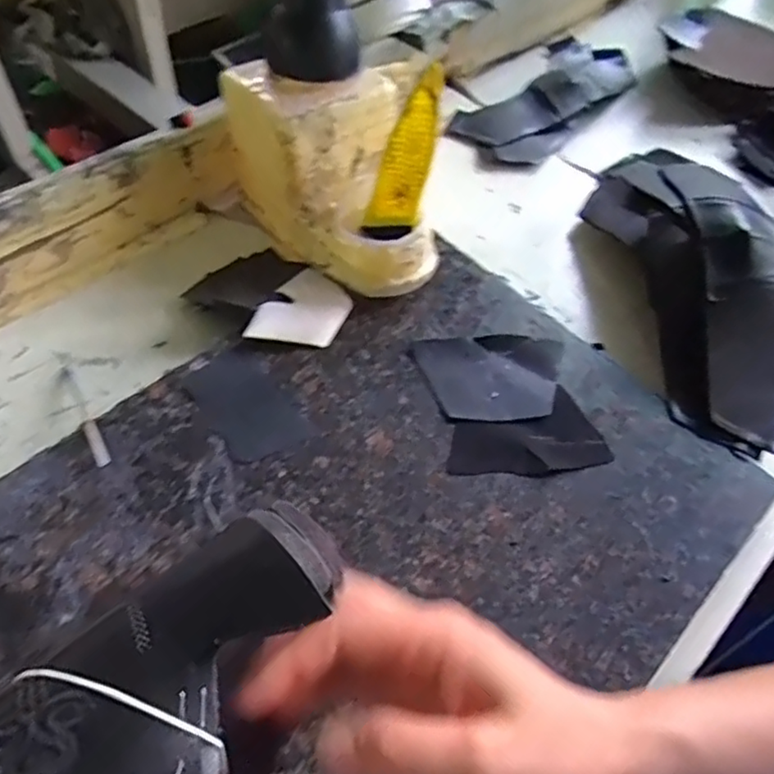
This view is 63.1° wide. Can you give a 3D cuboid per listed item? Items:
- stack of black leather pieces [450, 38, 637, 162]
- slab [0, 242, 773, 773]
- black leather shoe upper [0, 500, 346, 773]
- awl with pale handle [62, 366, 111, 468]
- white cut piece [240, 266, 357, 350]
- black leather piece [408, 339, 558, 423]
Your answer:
[{"bbox_3d":[0.181,-0.329,0.695,0.107,0.021,0.259,34,60,18],"label":"stack of black leather pieces"},{"bbox_3d":[-0.027,0.103,0.392,0.482,0.026,0.348,-38,66,-26],"label":"slab"},{"bbox_3d":[-0.094,0.116,0.207,0.201,0.020,0.073,-33,64,-31],"label":"black leather shoe upper"},{"bbox_3d":[-0.205,0.018,0.429,0.009,0.010,0.115,-26,42,-21],"label":"awl with pale handle"},{"bbox_3d":[-0.064,-0.055,0.480,0.058,0.010,0.077,33,59,17],"label":"white cut piece"},{"bbox_3d":[0.070,-0.004,0.462,0.102,0.006,0.065,6,58,3],"label":"black leather piece"}]

